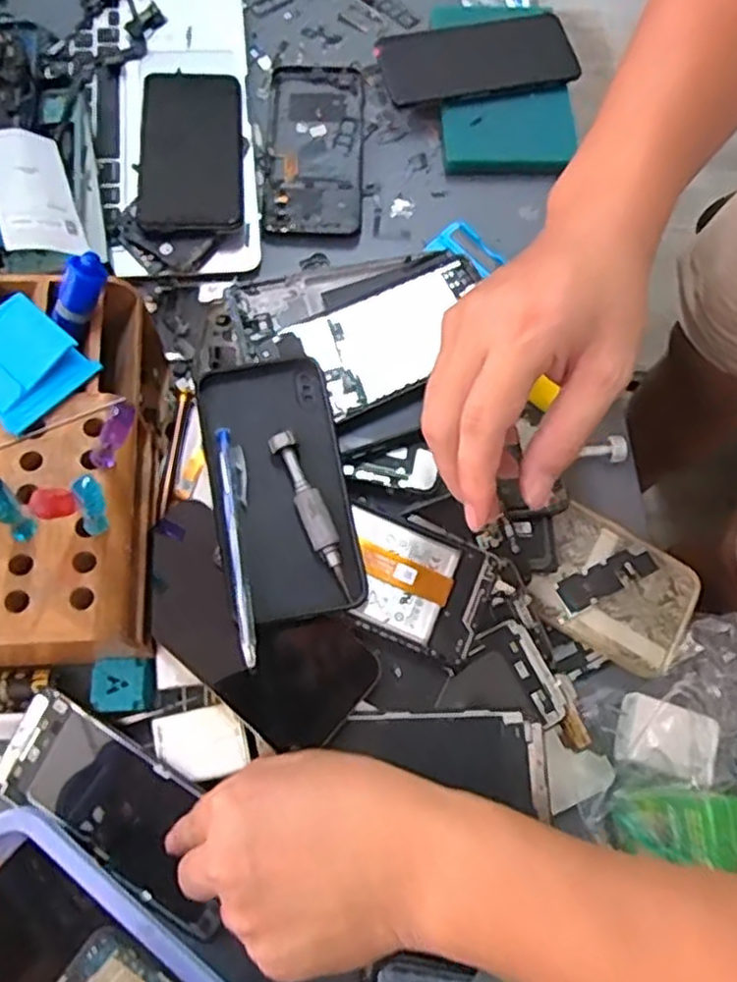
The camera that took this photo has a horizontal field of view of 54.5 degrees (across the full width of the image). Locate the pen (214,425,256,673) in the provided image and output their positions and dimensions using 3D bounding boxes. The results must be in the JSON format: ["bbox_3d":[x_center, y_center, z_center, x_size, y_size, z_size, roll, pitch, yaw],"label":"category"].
[{"bbox_3d":[-0.075,0.028,0.411,0.015,0.010,0.139,-8,71,-5],"label":"pen"}]

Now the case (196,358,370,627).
[{"bbox_3d":[-0.052,-0.004,0.427,0.076,0.019,0.156,-12,72,-6],"label":"case"}]

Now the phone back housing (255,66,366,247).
[{"bbox_3d":[-0.046,-0.268,0.569,0.084,0.014,0.165,1,71,-2],"label":"phone back housing"}]

